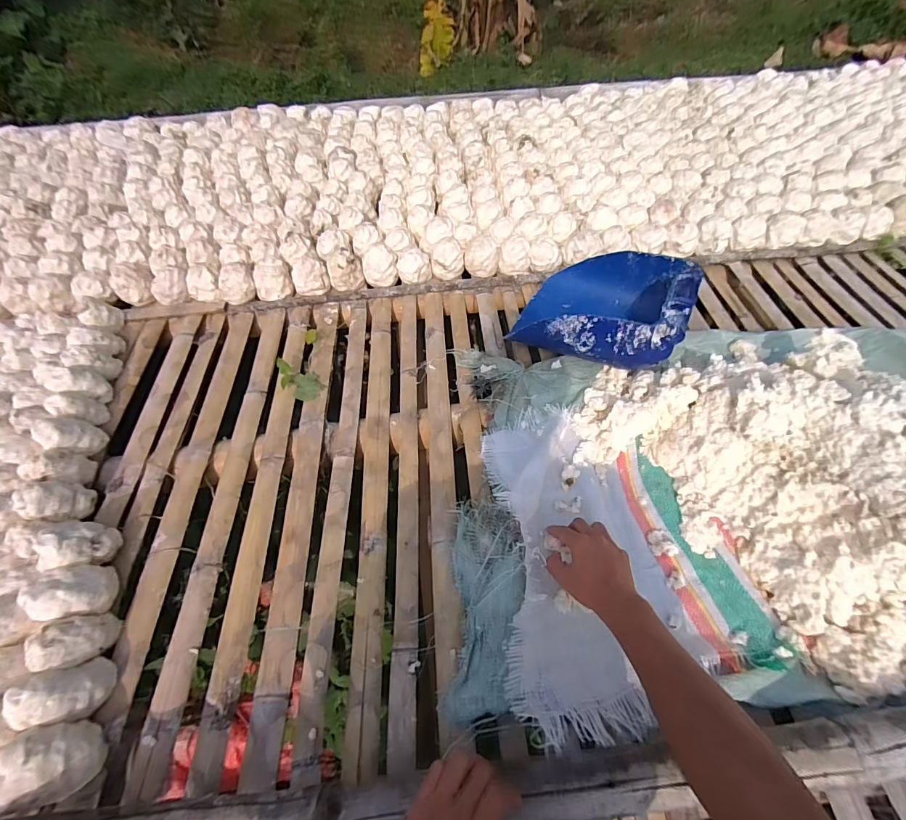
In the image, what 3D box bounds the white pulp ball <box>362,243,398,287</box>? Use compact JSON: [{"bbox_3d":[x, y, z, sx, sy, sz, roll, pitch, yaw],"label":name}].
[{"bbox_3d":[-0.182,-0.361,1.070,0.083,0.081,0.087,-1,56,1],"label":"white pulp ball"}]

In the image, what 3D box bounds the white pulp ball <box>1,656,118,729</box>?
[{"bbox_3d":[-0.489,0.358,0.542,0.072,0.089,0.066,-1,56,1],"label":"white pulp ball"}]

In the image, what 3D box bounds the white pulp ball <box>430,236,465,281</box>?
[{"bbox_3d":[-0.013,-0.385,1.078,0.081,0.091,0.076,-1,56,1],"label":"white pulp ball"}]

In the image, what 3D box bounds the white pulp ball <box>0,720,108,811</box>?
[{"bbox_3d":[-0.474,0.409,0.492,0.094,0.072,0.076,-1,56,1],"label":"white pulp ball"}]

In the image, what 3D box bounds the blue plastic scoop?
[{"bbox_3d":[0.314,-0.217,0.899,0.308,0.182,0.296,25,60,17],"label":"blue plastic scoop"}]

